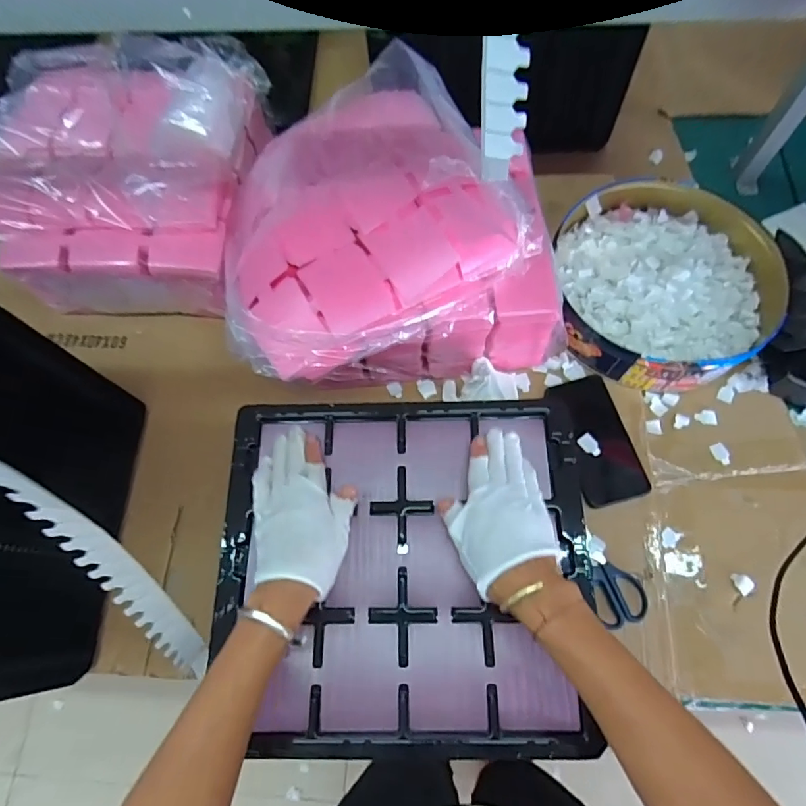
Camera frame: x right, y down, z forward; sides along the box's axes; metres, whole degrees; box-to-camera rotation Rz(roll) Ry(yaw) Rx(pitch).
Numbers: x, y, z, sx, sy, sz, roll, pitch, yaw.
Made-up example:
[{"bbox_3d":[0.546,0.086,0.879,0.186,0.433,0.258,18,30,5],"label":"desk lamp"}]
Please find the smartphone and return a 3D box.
[{"bbox_3d":[0.253,0.045,0.638,0.077,0.015,0.167,-14,69,-3],"label":"smartphone"}]

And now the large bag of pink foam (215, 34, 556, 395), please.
[{"bbox_3d":[-0.021,-0.213,0.637,0.396,0.202,0.357,-11,69,-1],"label":"large bag of pink foam"}]

